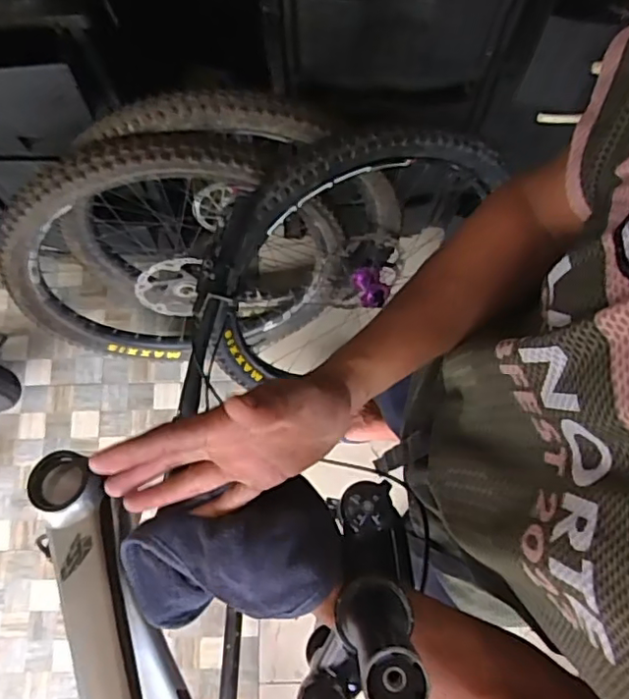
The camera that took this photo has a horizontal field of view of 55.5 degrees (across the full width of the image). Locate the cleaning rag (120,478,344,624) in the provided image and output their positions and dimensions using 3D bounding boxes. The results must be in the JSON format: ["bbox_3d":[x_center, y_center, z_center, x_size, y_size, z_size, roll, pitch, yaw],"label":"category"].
[{"bbox_3d":[-0.060,0.160,0.456,0.152,0.069,0.092,-13,76,-3],"label":"cleaning rag"}]

